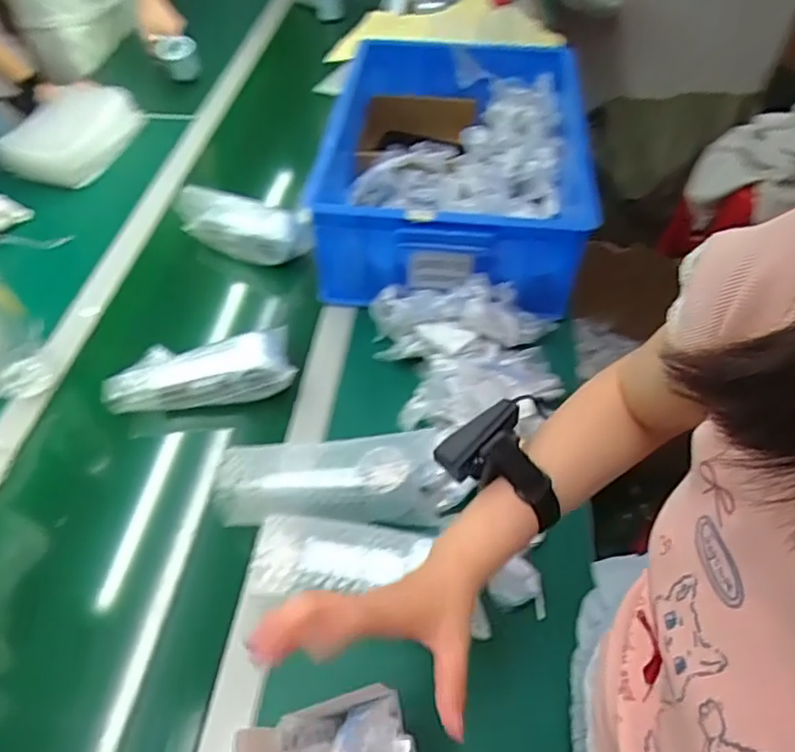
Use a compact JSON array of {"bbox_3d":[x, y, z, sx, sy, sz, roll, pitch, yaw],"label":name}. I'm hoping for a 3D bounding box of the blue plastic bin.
[{"bbox_3d":[0.082,-0.312,0.895,0.365,0.151,0.462,4,52,5],"label":"blue plastic bin"}]

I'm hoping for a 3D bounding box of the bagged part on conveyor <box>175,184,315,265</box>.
[{"bbox_3d":[-0.230,-0.228,0.922,0.220,0.071,0.079,15,53,13],"label":"bagged part on conveyor"}]

